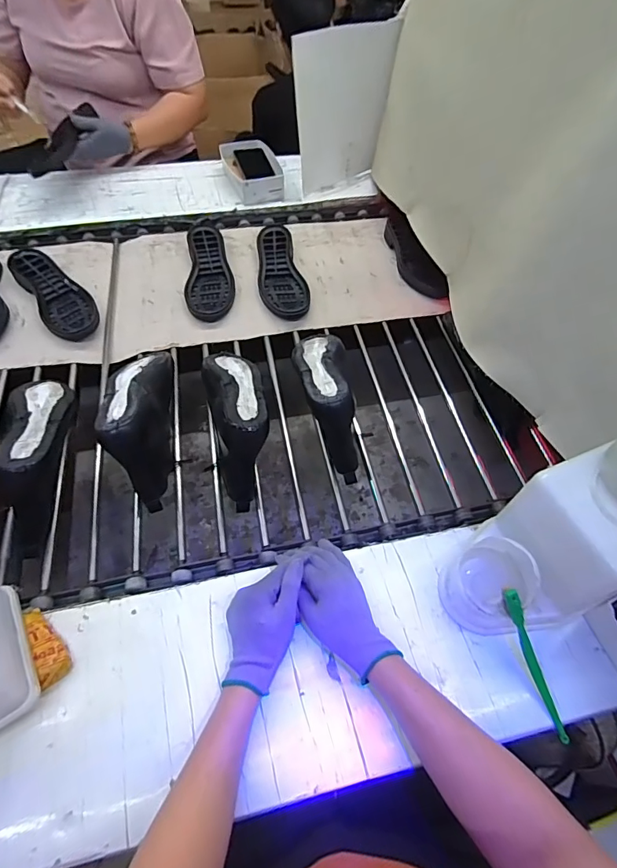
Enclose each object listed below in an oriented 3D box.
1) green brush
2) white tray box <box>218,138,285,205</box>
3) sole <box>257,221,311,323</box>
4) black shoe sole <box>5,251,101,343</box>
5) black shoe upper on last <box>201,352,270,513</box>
[{"bbox_3d":[0.245,0.246,0.484,0.013,0.021,0.170,-20,90,-16],"label":"green brush"},{"bbox_3d":[-0.133,-0.633,1.086,0.114,0.051,0.199,-17,59,-14],"label":"white tray box"},{"bbox_3d":[-0.061,-0.336,0.927,0.095,0.031,0.265,-10,57,-9],"label":"sole"},{"bbox_3d":[-0.500,-0.277,0.872,0.097,0.029,0.260,-38,66,-24],"label":"black shoe sole"},{"bbox_3d":[-0.105,-0.041,0.682,0.084,0.117,0.277,-12,58,-11],"label":"black shoe upper on last"}]

